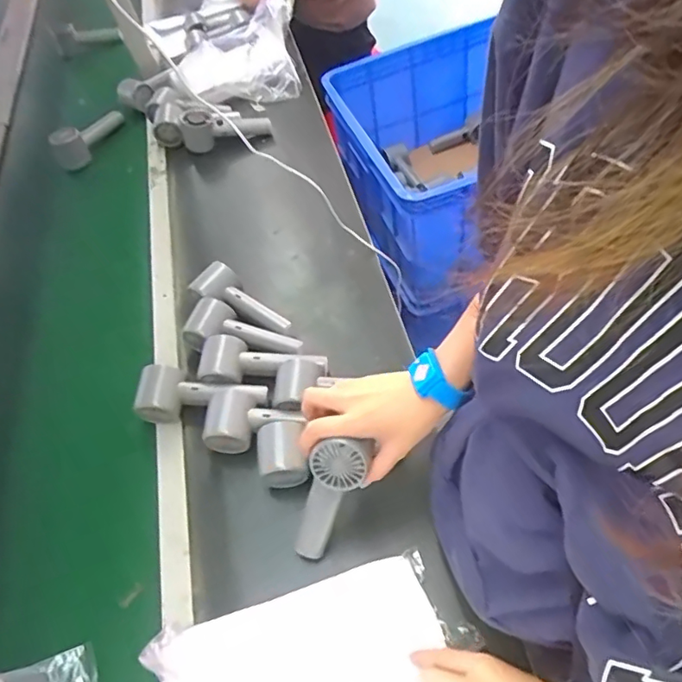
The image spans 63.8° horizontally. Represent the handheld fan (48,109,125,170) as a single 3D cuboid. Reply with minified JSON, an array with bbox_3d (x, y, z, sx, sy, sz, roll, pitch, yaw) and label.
[{"bbox_3d":[-0.475,-0.392,1.028,0.051,0.065,0.156,19,60,23],"label":"handheld fan"}]

